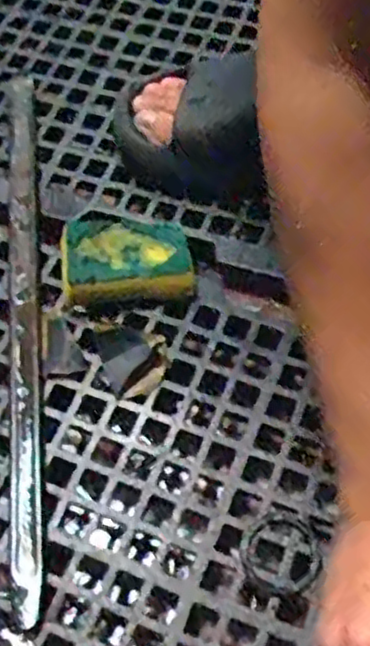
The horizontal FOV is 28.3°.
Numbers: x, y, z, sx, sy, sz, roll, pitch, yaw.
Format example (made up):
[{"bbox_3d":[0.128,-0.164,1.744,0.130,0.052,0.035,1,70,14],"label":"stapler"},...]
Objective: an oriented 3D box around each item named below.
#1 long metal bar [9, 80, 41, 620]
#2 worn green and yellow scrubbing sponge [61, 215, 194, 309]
[{"bbox_3d":[-0.124,-0.025,0.573,0.023,0.006,0.468,-8,60,-1],"label":"long metal bar"},{"bbox_3d":[-0.047,-0.053,0.564,0.095,0.031,0.087,-14,61,-3],"label":"worn green and yellow scrubbing sponge"}]

